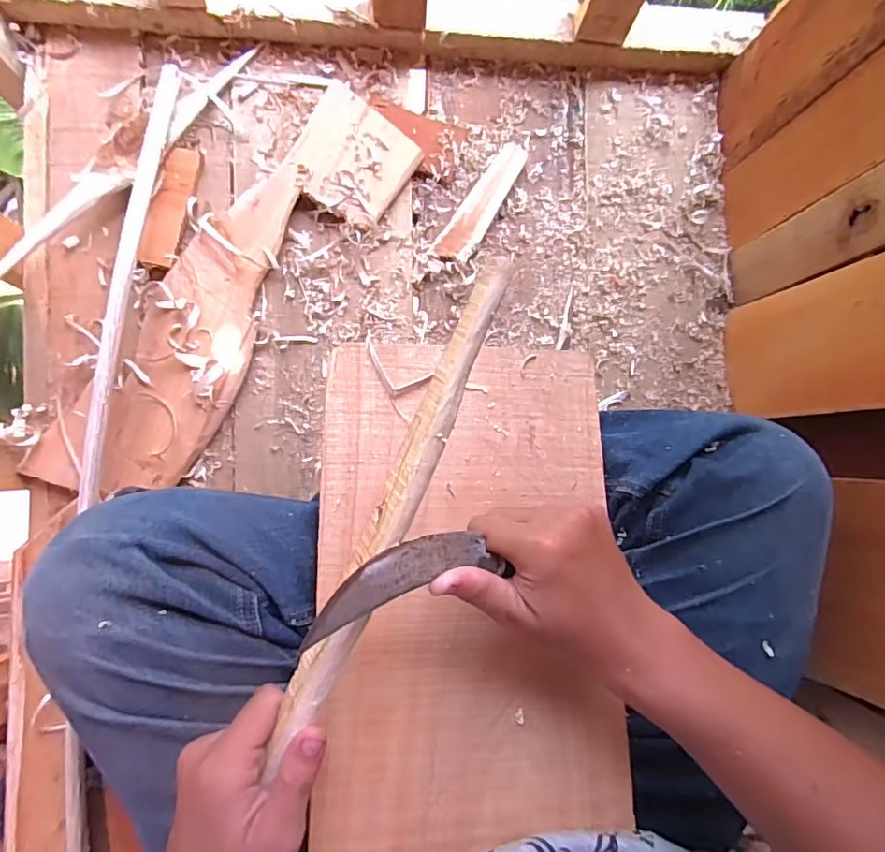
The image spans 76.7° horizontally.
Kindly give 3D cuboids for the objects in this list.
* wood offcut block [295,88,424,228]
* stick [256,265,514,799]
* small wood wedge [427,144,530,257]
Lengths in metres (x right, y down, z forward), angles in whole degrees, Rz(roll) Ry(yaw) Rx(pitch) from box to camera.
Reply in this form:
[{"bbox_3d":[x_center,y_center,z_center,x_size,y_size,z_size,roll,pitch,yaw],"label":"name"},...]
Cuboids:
[{"bbox_3d":[-0.089,-0.261,0.550,0.105,0.024,0.106,33,84,-2],"label":"wood offcut block"},{"bbox_3d":[-0.030,0.054,0.265,0.019,0.013,0.272,24,103,-3],"label":"stick"},{"bbox_3d":[0.042,-0.224,0.568,0.036,0.011,0.141,35,84,-2],"label":"small wood wedge"}]

